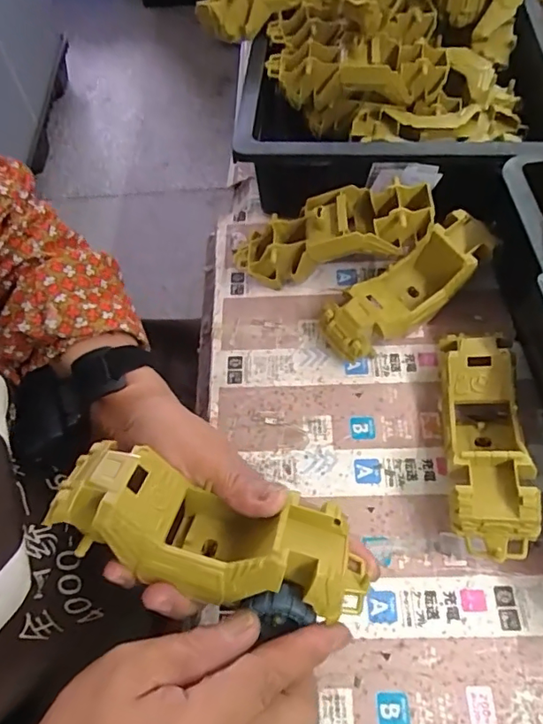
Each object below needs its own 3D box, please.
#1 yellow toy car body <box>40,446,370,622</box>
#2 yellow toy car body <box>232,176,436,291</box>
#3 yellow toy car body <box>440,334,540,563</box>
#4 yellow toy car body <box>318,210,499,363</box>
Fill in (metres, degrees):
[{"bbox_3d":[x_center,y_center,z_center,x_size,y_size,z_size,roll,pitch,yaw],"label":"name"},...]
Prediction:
[{"bbox_3d":[-0.030,0.097,0.284,0.170,0.061,0.059,17,61,-1],"label":"yellow toy car body"},{"bbox_3d":[0.049,-0.111,0.466,0.185,0.055,0.059,-12,57,23],"label":"yellow toy car body"},{"bbox_3d":[0.153,0.055,0.377,0.057,0.068,0.169,6,60,7],"label":"yellow toy car body"},{"bbox_3d":[0.119,-0.062,0.446,0.159,0.067,0.055,-33,63,-15],"label":"yellow toy car body"}]

